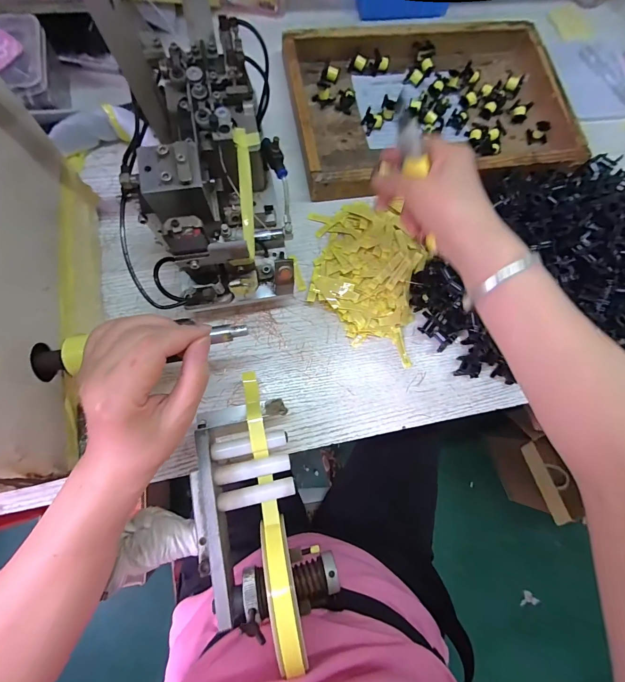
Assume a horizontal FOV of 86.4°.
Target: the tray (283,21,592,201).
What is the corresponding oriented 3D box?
[{"bbox_3d":[0.155,-0.310,0.436,0.363,0.039,0.245,-7,79,-8],"label":"tray"}]

